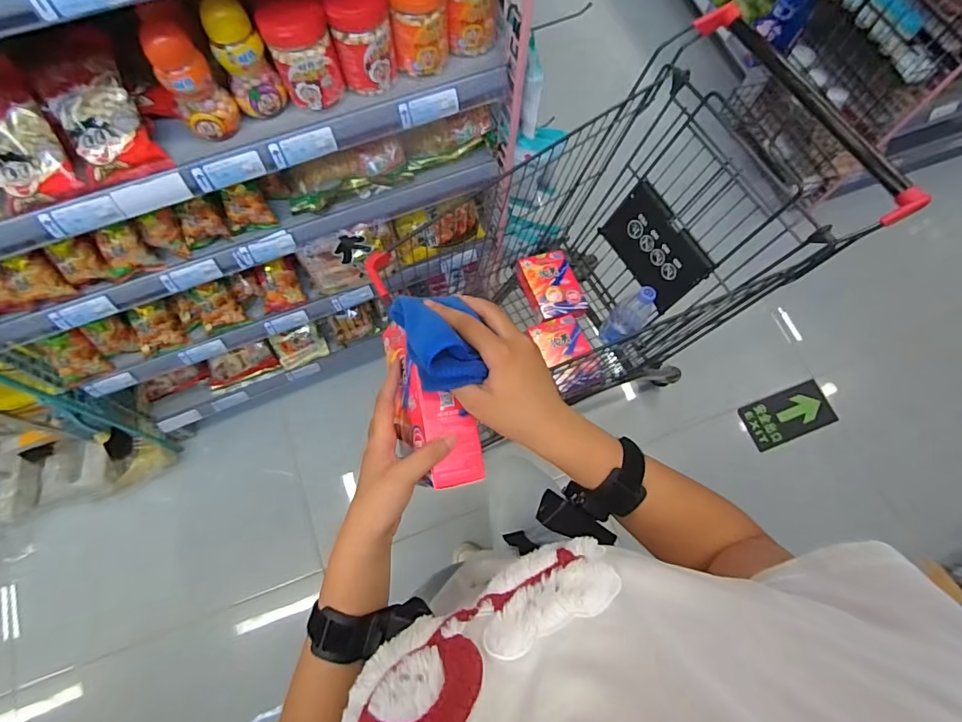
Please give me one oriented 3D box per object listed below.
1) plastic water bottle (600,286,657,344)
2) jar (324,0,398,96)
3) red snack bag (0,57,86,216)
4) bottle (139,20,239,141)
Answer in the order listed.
[{"bbox_3d":[0.330,-0.105,1.071,0.077,0.192,0.083,0,70,-1],"label":"plastic water bottle"},{"bbox_3d":[-0.162,-0.453,0.677,0.077,0.116,0.079,0,70,-1],"label":"jar"},{"bbox_3d":[-0.601,-0.288,0.613,0.109,0.050,0.174,-21,111,-3],"label":"red snack bag"},{"bbox_3d":[-0.372,-0.356,0.628,0.065,0.135,0.050,-35,75,-13],"label":"bottle"}]

